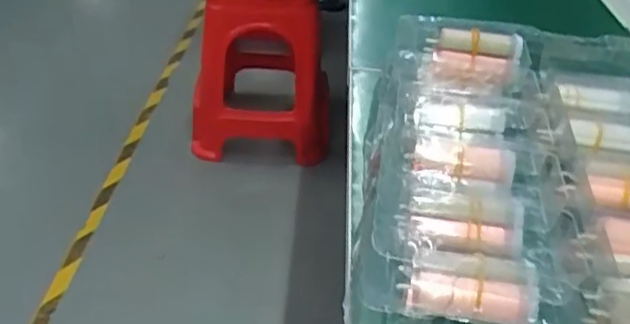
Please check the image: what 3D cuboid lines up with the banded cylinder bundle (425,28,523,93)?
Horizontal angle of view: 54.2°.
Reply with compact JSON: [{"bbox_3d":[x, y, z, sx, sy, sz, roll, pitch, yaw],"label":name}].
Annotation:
[{"bbox_3d":[0.115,-0.075,0.452,0.064,0.041,0.030,10,37,9],"label":"banded cylinder bundle"}]

